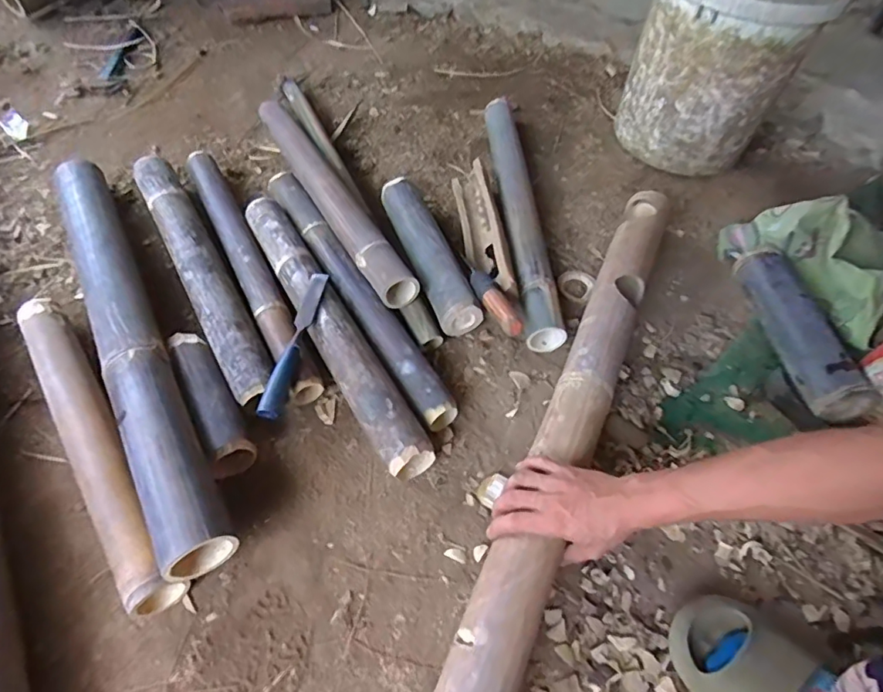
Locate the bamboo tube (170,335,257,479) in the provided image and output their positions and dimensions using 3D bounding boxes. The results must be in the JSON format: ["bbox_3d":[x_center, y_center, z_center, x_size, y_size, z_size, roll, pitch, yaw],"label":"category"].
[{"bbox_3d":[-0.296,0.068,0.684,0.062,0.052,0.222,-24,61,-20],"label":"bamboo tube"}]

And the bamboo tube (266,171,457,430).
[{"bbox_3d":[-0.142,-0.101,0.815,0.059,0.041,0.561,-25,61,-21],"label":"bamboo tube"}]

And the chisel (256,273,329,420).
[{"bbox_3d":[-0.198,-0.002,0.718,0.027,0.030,0.231,10,55,1],"label":"chisel"}]

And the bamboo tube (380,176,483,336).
[{"bbox_3d":[-0.025,-0.151,0.856,0.072,0.070,0.318,-16,58,-16],"label":"bamboo tube"}]

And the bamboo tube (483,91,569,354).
[{"bbox_3d":[0.132,-0.250,0.924,0.060,0.064,0.585,0,55,-6],"label":"bamboo tube"}]

